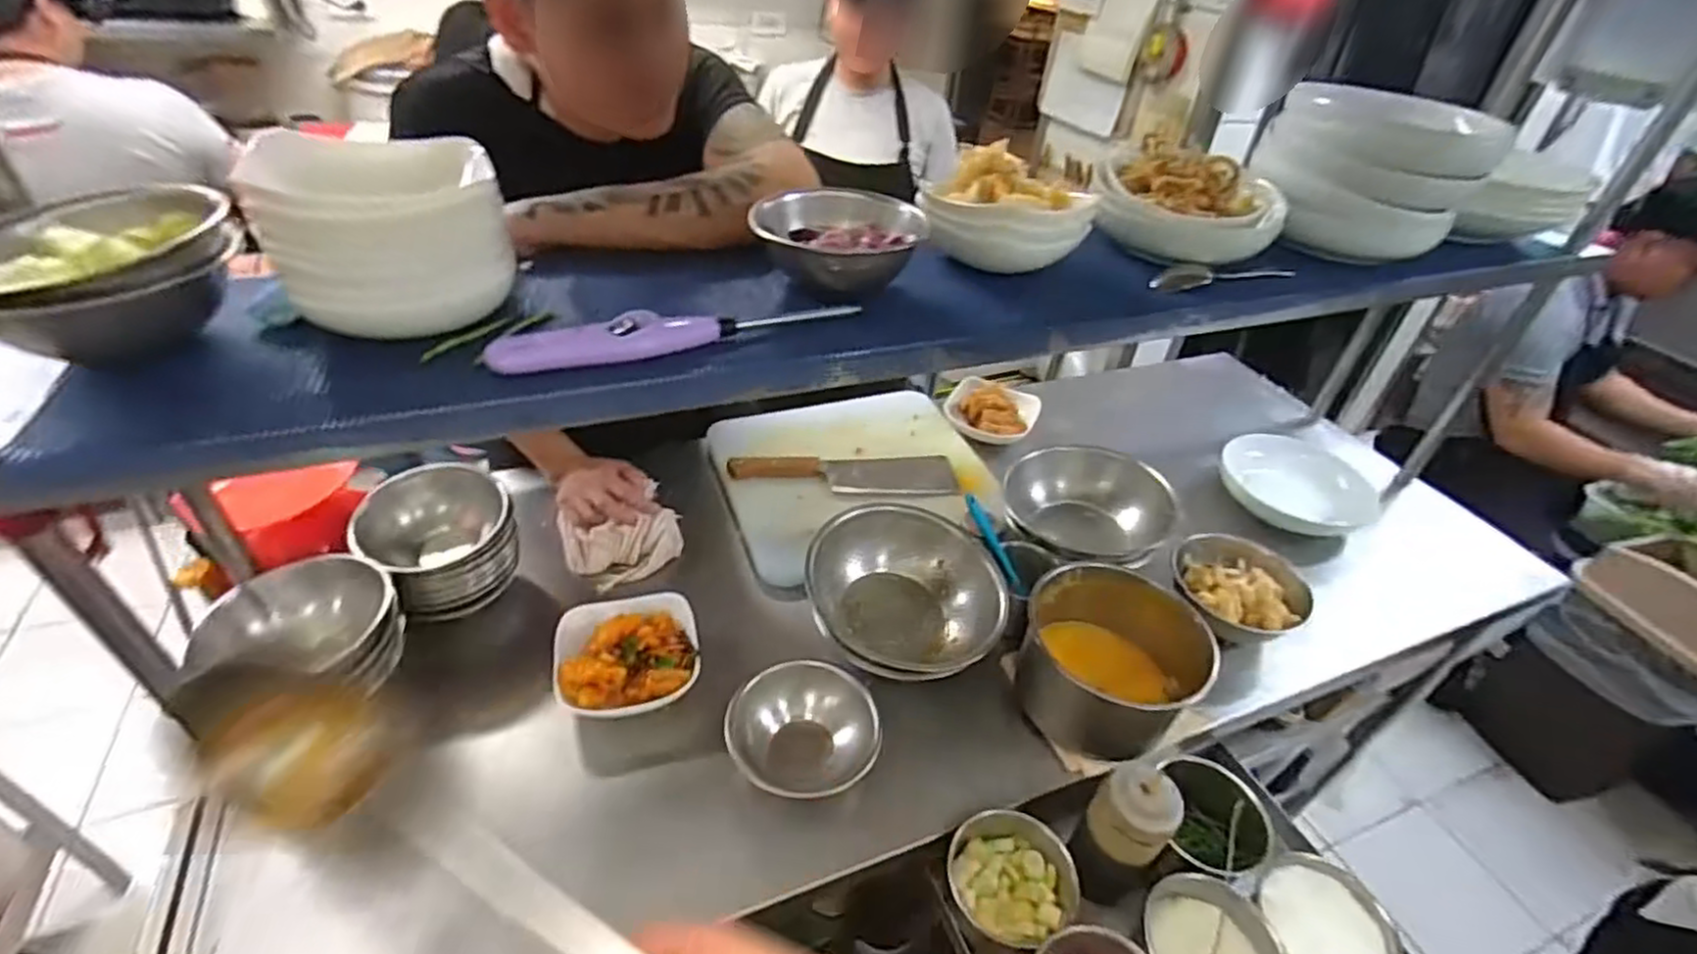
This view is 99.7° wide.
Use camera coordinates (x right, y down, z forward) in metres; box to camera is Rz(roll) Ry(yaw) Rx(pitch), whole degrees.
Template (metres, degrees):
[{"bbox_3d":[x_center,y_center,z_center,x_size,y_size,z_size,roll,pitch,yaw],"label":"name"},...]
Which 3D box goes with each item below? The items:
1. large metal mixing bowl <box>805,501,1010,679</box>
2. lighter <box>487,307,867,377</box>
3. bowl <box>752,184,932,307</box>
[{"bbox_3d":[0.066,0.134,0.835,0.228,0.089,0.188,9,39,3],"label":"large metal mixing bowl"},{"bbox_3d":[-0.129,-0.119,0.566,0.283,0.029,0.032,-14,43,-24],"label":"lighter"},{"bbox_3d":[-0.010,-0.206,0.643,0.146,0.062,0.117,15,39,11],"label":"bowl"}]

